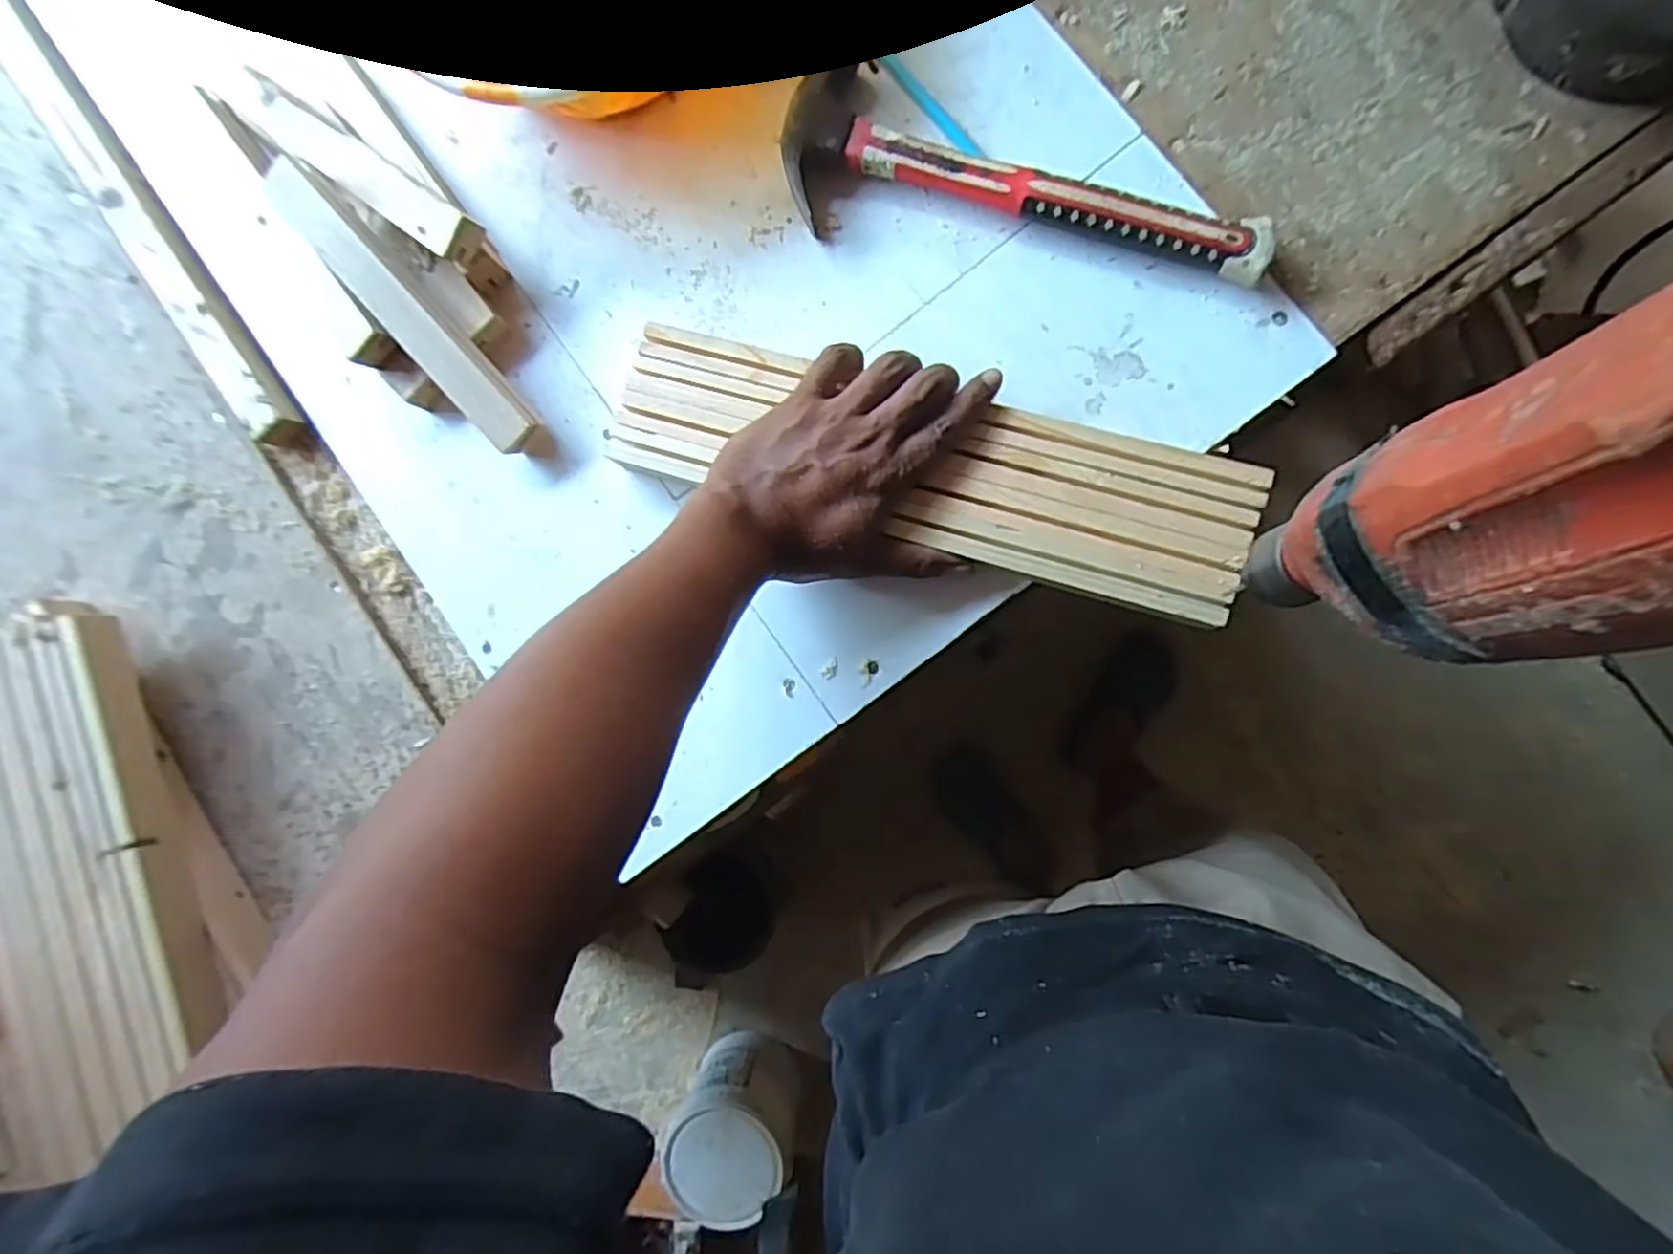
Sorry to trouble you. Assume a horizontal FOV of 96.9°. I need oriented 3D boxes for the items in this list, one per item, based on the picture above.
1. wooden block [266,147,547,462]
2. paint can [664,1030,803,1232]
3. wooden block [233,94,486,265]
[{"bbox_3d":[-0.245,-0.181,0.422,0.029,0.026,0.192,-40,98,4],"label":"wooden block"},{"bbox_3d":[-0.155,0.782,1.164,0.184,0.234,0.162,30,91,7],"label":"paint can"},{"bbox_3d":[-0.274,-0.262,0.426,0.162,0.015,0.028,35,92,9],"label":"wooden block"}]

